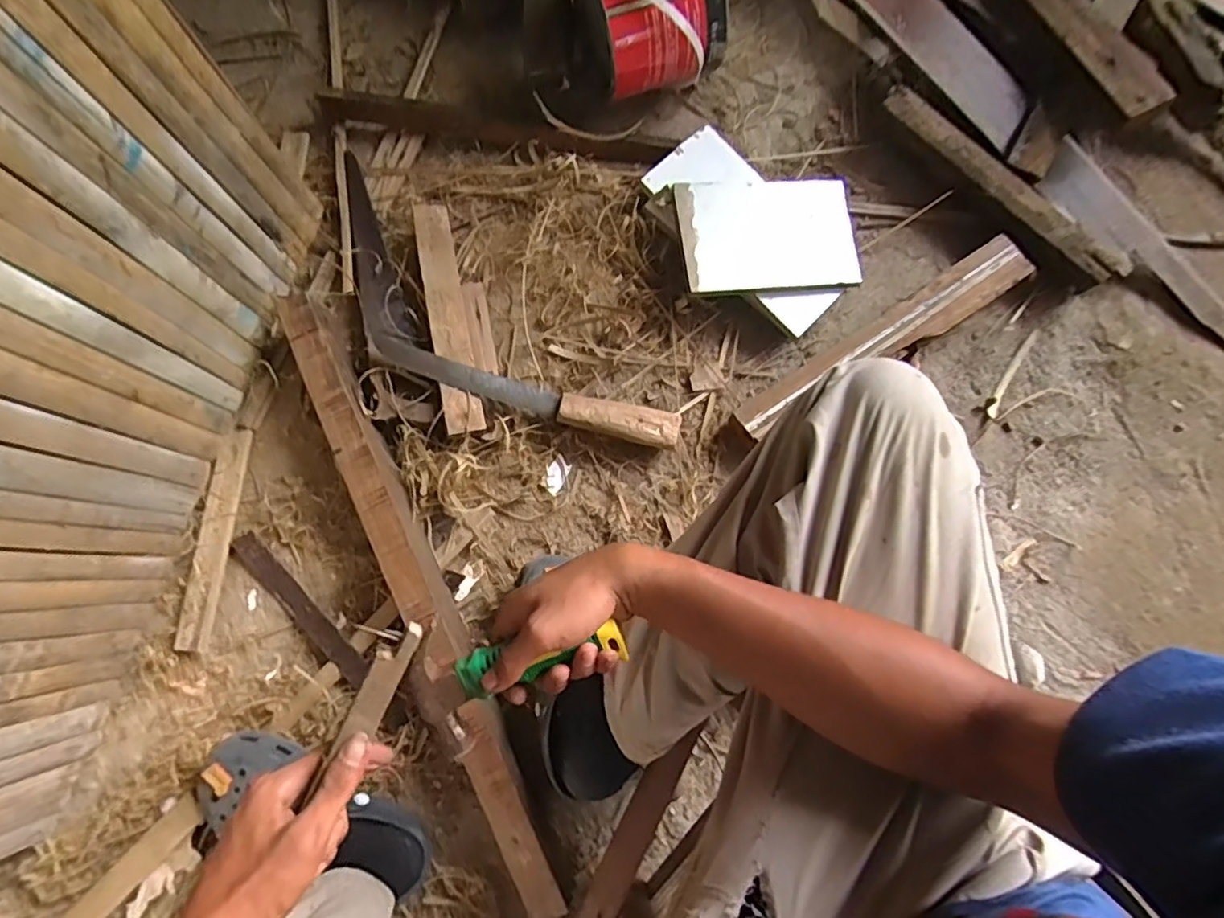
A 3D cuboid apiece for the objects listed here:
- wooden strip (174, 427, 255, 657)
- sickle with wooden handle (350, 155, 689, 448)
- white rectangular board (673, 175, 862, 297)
[{"bbox_3d":[-0.467,0.091,0.705,0.035,0.017,0.252,3,75,1],"label":"wooden strip"},{"bbox_3d":[-0.184,-0.160,0.764,0.574,0.064,0.182,37,78,9],"label":"sickle with wooden handle"},{"bbox_3d":[0.201,-0.287,0.773,0.224,0.018,0.146,-7,85,-6],"label":"white rectangular board"}]

